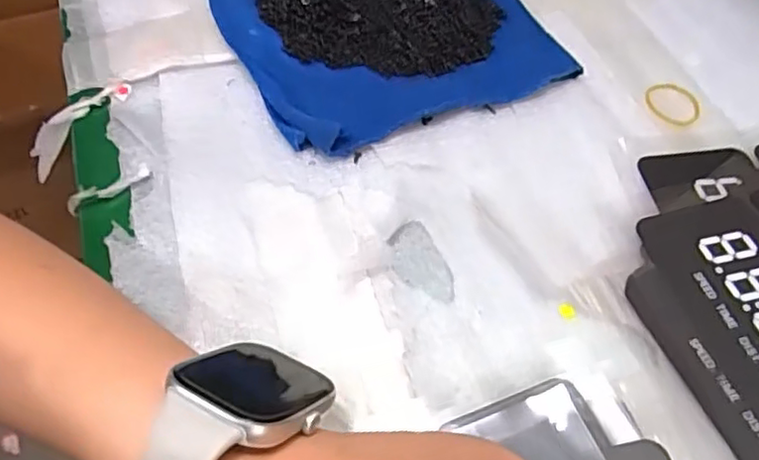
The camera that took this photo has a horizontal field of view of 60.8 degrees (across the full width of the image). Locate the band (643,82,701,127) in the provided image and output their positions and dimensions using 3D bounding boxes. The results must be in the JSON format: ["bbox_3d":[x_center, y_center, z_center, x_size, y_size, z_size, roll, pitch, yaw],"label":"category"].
[{"bbox_3d":[0.153,-0.067,0.337,0.029,0.004,0.032,28,58,17],"label":"band"}]

